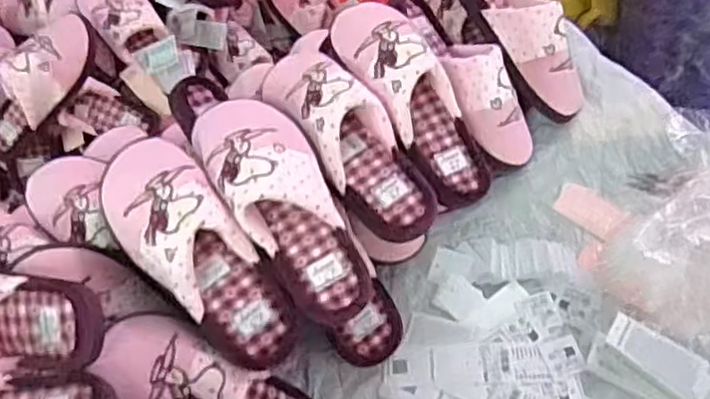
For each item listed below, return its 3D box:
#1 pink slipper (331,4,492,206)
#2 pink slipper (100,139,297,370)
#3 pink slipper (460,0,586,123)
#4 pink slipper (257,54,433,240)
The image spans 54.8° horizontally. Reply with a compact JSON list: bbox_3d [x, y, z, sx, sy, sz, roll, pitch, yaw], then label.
[{"bbox_3d":[0.062,-0.110,0.717,0.090,0.112,0.232,-32,65,-12],"label":"pink slipper"},{"bbox_3d":[-0.145,0.051,0.623,0.100,0.089,0.243,-38,89,-15],"label":"pink slipper"},{"bbox_3d":[0.201,-0.207,0.815,0.078,0.085,0.241,-36,86,-14],"label":"pink slipper"},{"bbox_3d":[-0.007,-0.064,0.690,0.085,0.073,0.244,-34,79,-13],"label":"pink slipper"}]

